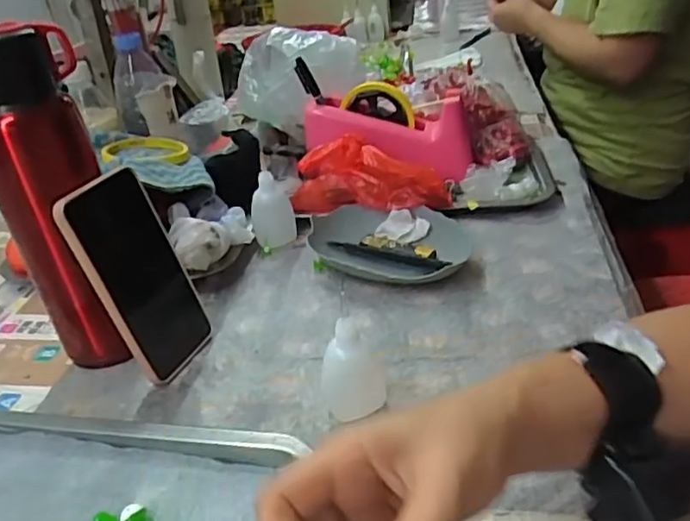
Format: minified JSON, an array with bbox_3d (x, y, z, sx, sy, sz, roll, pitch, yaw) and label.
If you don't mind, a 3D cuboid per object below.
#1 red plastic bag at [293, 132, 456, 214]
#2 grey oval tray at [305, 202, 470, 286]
[{"bbox_3d":[0.024,-0.084,0.648,0.169,0.079,0.050,7,34,21],"label":"red plastic bag"},{"bbox_3d":[0.039,-0.016,0.602,0.158,0.031,0.105,5,34,18],"label":"grey oval tray"}]

